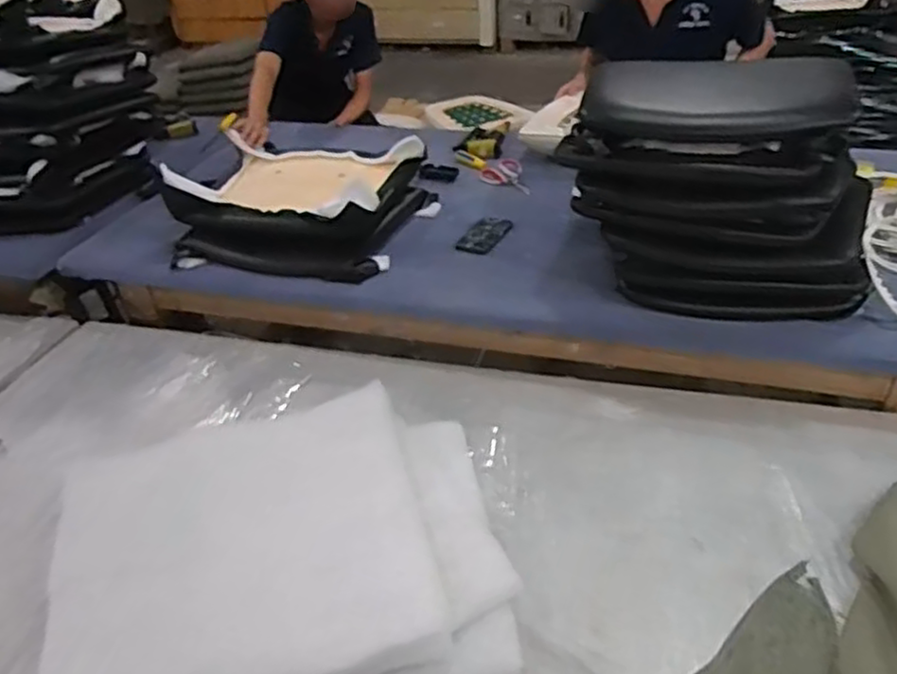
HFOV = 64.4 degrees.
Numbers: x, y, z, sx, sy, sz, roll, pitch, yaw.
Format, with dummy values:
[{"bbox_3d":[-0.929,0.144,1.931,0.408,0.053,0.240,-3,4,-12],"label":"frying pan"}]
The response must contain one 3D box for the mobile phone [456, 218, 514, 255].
[{"bbox_3d":[0.088,-0.240,1.666,0.087,0.014,0.151,19,47,22],"label":"mobile phone"}]

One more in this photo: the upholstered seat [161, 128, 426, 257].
[{"bbox_3d":[-0.347,-0.358,1.713,0.493,0.172,0.406,6,37,14],"label":"upholstered seat"}]

